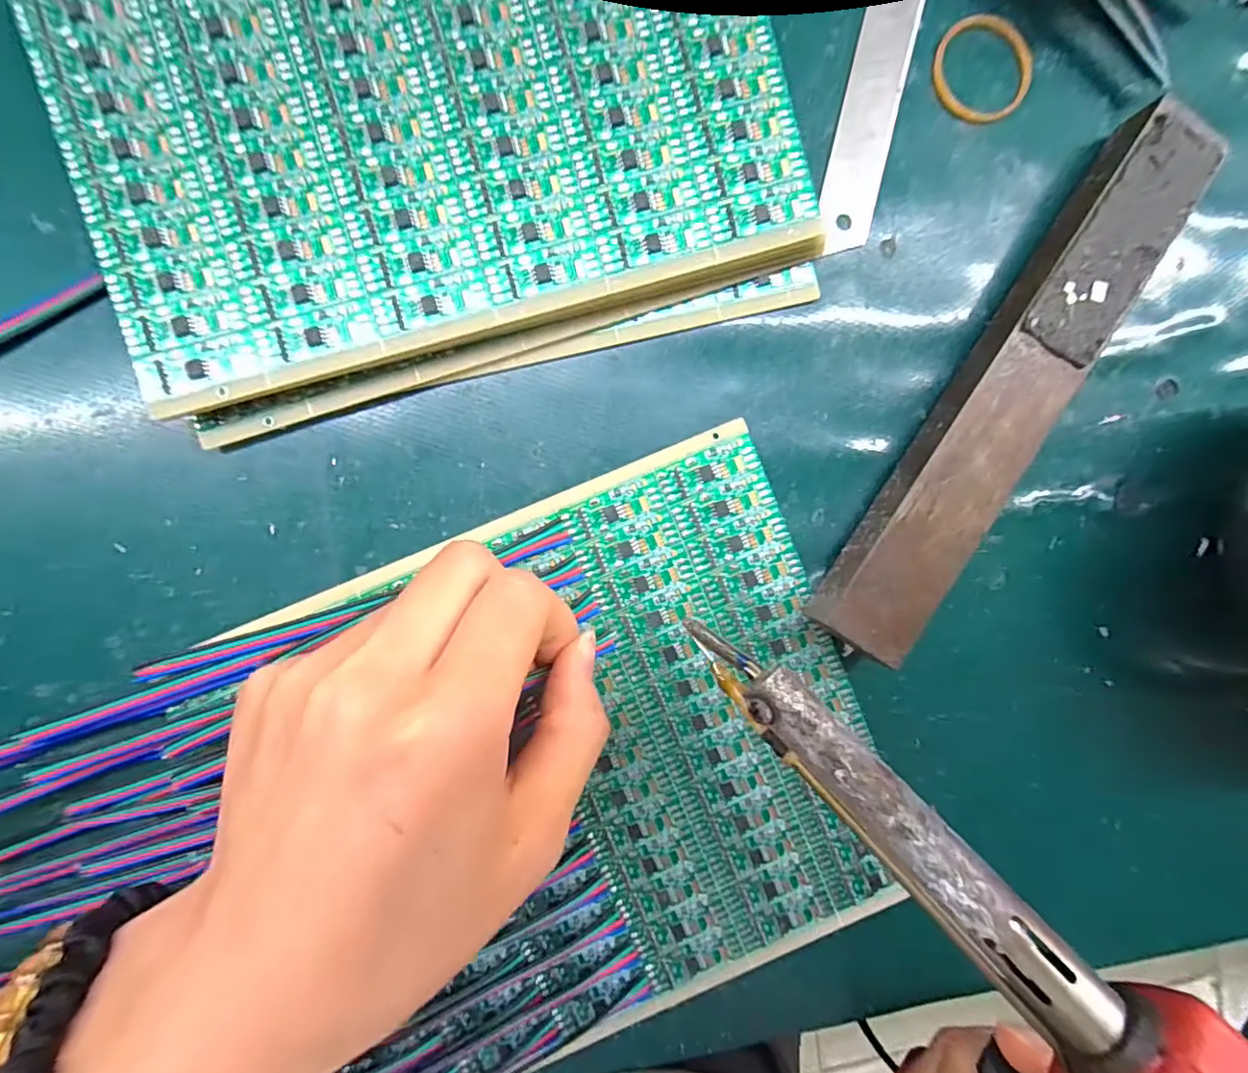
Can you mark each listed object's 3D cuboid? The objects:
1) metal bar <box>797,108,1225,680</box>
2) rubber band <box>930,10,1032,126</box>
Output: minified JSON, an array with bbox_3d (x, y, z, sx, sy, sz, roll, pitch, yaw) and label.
[{"bbox_3d":[0.117,-0.047,0.172,0.033,0.019,0.184,33,89,-4],"label":"metal bar"},{"bbox_3d":[0.116,-0.150,0.176,0.033,0.004,0.032,0,93,-4],"label":"rubber band"}]

